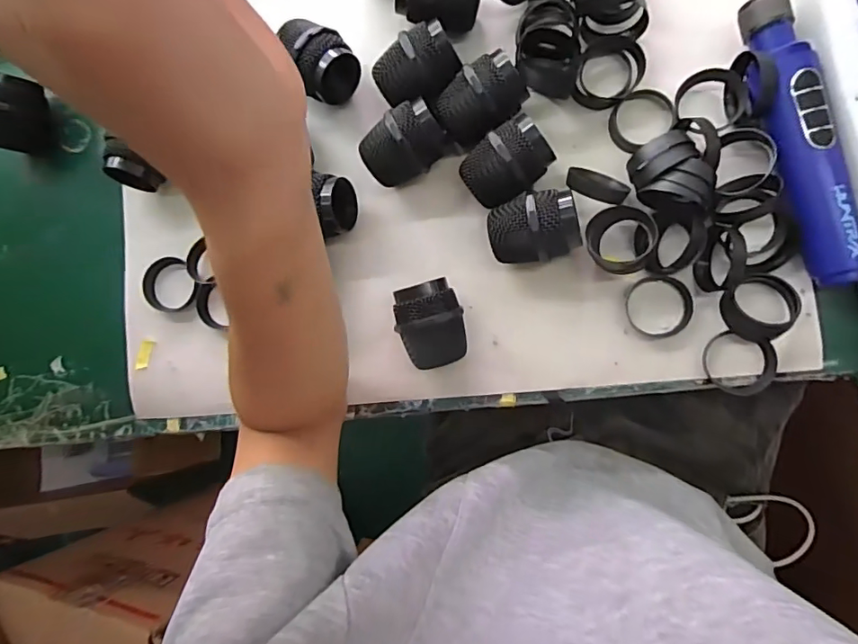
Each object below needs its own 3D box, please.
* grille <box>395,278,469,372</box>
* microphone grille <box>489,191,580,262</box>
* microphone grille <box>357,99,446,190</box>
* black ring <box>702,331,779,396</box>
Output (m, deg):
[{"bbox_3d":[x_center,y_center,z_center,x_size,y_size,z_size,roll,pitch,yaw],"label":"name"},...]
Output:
[{"bbox_3d":[0.002,0.003,0.357,0.045,0.047,0.057,-14,85,8],"label":"grille"},{"bbox_3d":[0.074,-0.063,0.349,0.063,0.049,0.045,-11,86,8],"label":"microphone grille"},{"bbox_3d":[-0.020,-0.126,0.363,0.056,0.044,0.053,-39,82,5],"label":"microphone grille"},{"bbox_3d":[0.210,0.029,0.340,0.046,0.010,0.039,15,90,9],"label":"black ring"}]

